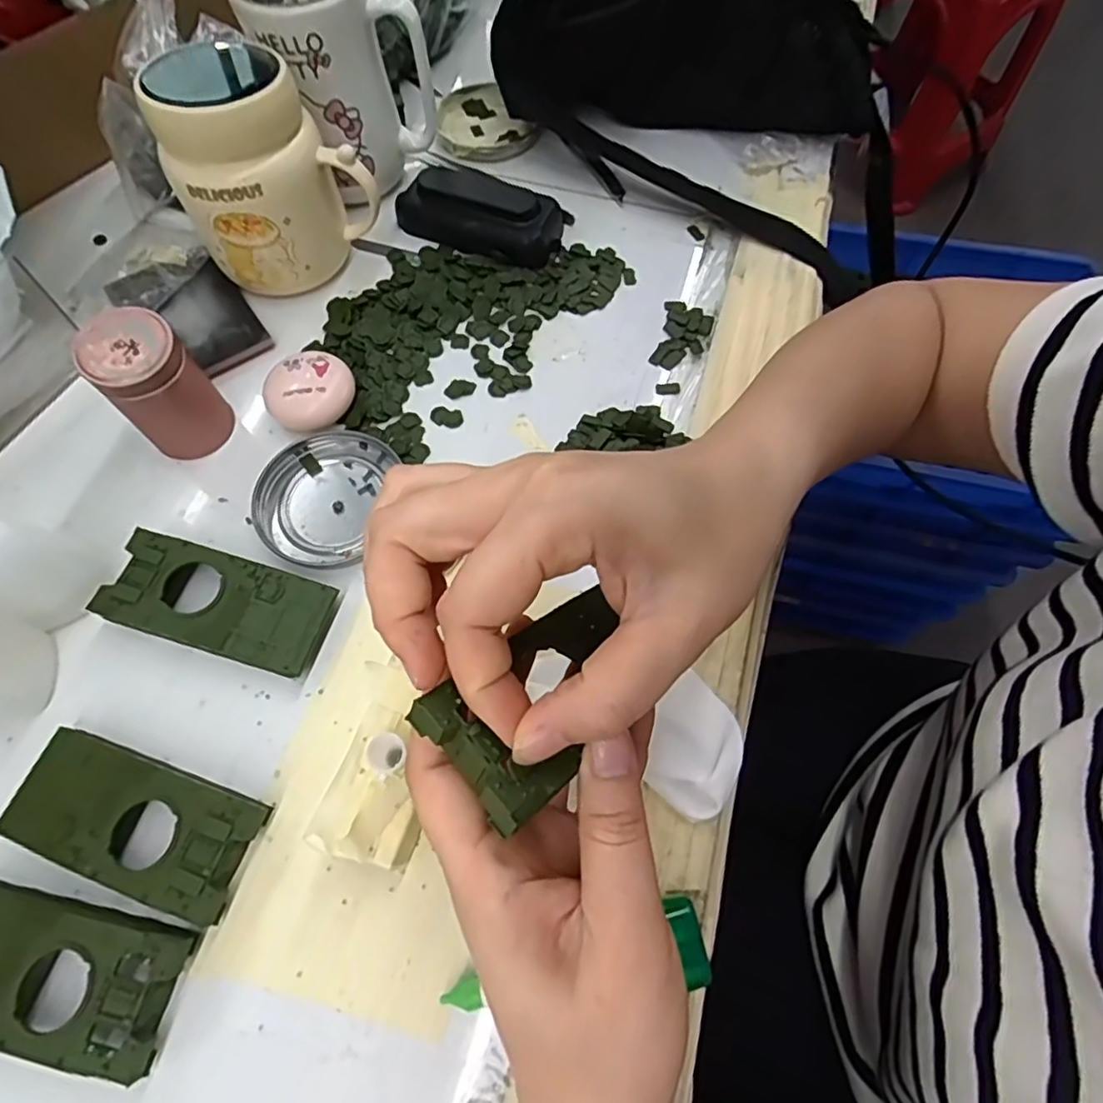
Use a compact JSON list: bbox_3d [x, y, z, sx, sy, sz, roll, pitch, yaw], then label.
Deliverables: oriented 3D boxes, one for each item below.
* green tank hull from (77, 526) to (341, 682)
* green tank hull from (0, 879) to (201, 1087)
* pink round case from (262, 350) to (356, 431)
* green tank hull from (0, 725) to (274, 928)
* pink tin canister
[{"bbox_3d":[-0.160,0.025,0.297,0.103,0.021,0.046,16,67,6],"label":"green tank hull"},{"bbox_3d":[-0.196,0.162,0.238,0.106,0.022,0.046,11,67,4],"label":"green tank hull"},{"bbox_3d":[-0.136,-0.089,0.345,0.047,0.022,0.041,-30,70,-13],"label":"pink round case"},{"bbox_3d":[-0.176,0.113,0.258,0.104,0.022,0.046,18,67,7],"label":"green tank hull"},{"bbox_3d":[-0.203,-0.084,0.317,0.036,0.070,0.044,37,71,14],"label":"pink tin canister"}]

